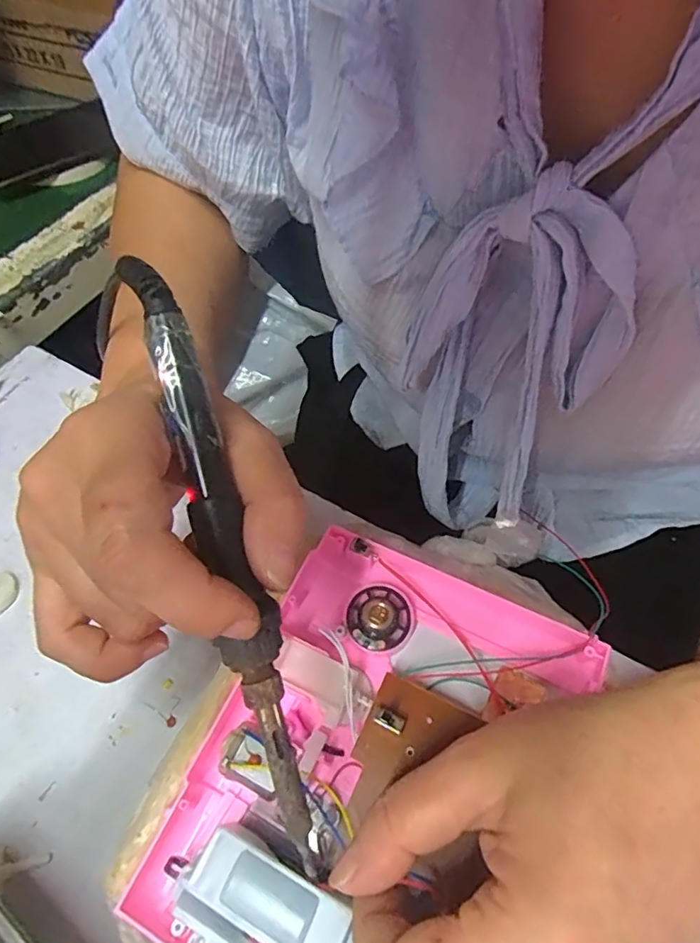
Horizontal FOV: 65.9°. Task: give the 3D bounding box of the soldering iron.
[{"bbox_3d":[-0.036,0.041,0.168,0.017,0.013,0.167,-17,85,-8],"label":"soldering iron"}]

